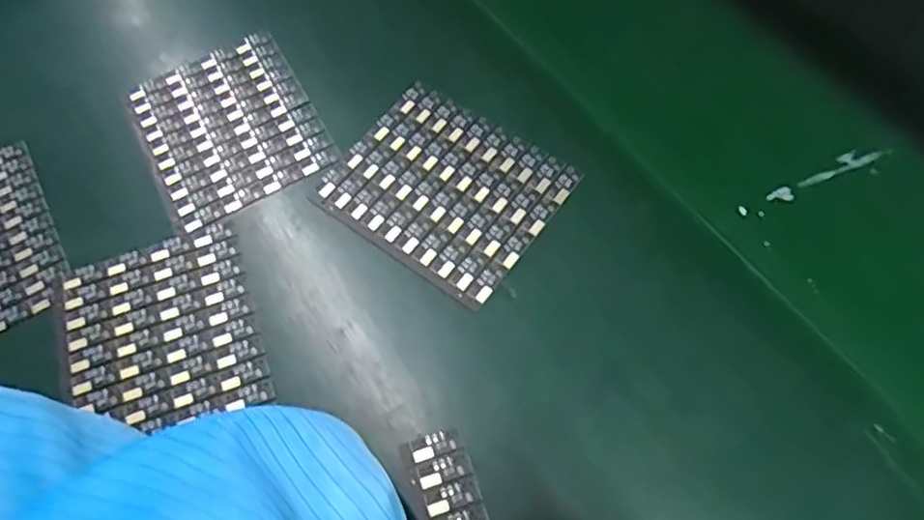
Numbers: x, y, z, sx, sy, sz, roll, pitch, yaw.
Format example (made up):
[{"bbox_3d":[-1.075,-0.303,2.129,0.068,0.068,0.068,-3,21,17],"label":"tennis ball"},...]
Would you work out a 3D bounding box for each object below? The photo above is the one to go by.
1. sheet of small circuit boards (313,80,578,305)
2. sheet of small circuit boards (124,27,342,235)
[{"bbox_3d":[-0.008,-0.036,0.311,0.100,0.004,0.084,32,69,18],"label":"sheet of small circuit boards"},{"bbox_3d":[-0.119,-0.068,0.339,0.082,0.008,0.101,-28,65,-10],"label":"sheet of small circuit boards"}]

